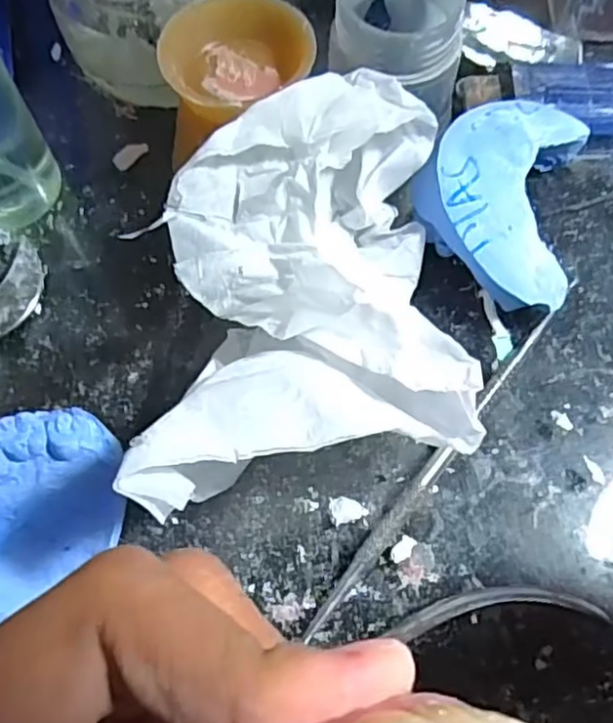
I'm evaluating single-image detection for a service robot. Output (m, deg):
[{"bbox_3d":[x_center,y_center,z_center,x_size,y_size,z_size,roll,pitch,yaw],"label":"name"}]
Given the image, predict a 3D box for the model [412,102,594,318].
[{"bbox_3d":[0.057,-0.047,0.207,0.047,0.029,0.064,10,68,6],"label":"model"}]

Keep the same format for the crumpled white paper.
[{"bbox_3d":[0.000,-0.018,0.181,0.077,0.055,0.115,-5,67,-1],"label":"crumpled white paper"}]

